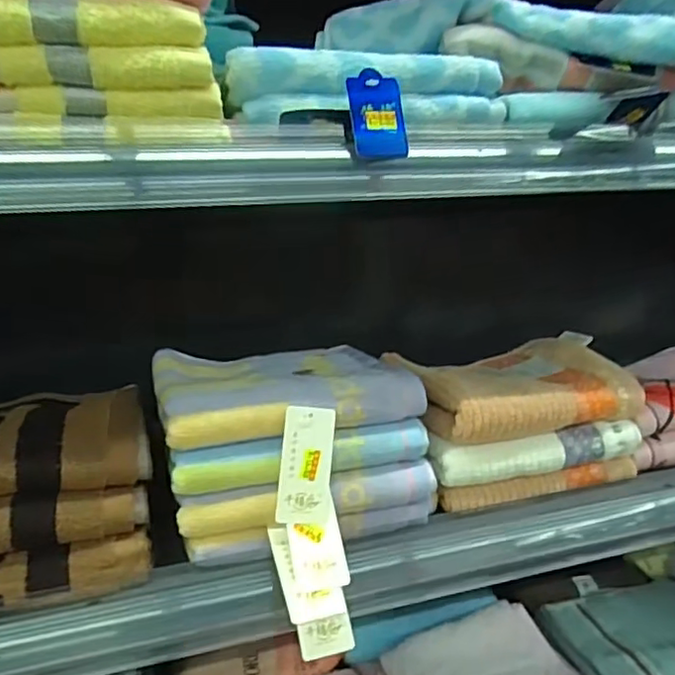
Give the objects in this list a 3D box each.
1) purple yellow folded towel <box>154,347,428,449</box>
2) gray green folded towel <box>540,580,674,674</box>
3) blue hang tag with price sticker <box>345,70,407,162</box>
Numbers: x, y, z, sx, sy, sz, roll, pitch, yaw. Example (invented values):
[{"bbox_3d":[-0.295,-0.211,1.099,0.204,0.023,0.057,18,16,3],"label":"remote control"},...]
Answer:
[{"bbox_3d":[-0.048,0.040,0.490,0.190,0.039,0.156,-6,8,-20],"label":"purple yellow folded towel"},{"bbox_3d":[0.331,0.321,0.639,0.193,0.032,0.158,-4,8,-9],"label":"gray green folded towel"},{"bbox_3d":[0.026,-0.146,0.393,0.039,0.057,0.004,-6,-2,-22],"label":"blue hang tag with price sticker"}]

